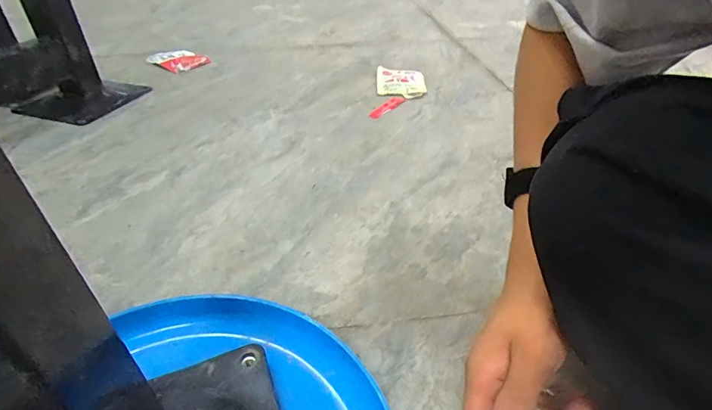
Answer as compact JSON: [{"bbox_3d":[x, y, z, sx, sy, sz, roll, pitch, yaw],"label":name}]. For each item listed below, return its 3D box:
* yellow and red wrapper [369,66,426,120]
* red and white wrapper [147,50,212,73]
[{"bbox_3d":[0.079,-0.207,0.766,0.089,0.011,0.213,3,37,5],"label":"yellow and red wrapper"},{"bbox_3d":[-0.370,-0.304,0.889,0.107,0.024,0.093,-20,41,-23],"label":"red and white wrapper"}]

